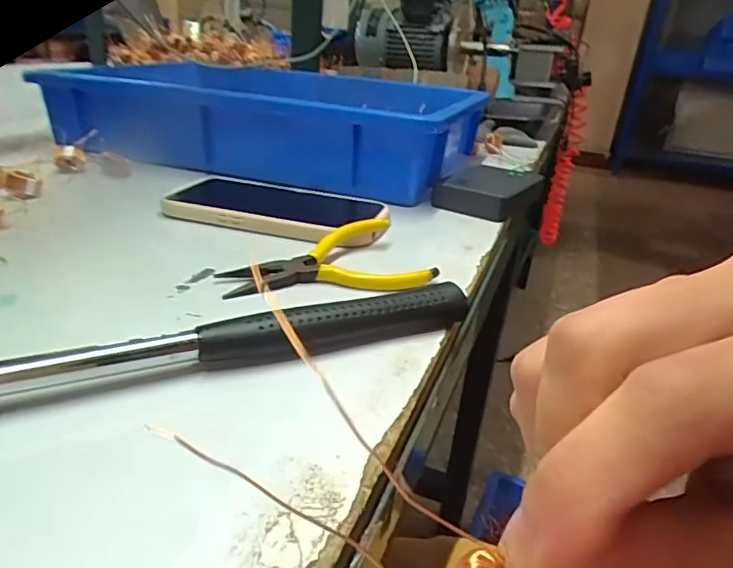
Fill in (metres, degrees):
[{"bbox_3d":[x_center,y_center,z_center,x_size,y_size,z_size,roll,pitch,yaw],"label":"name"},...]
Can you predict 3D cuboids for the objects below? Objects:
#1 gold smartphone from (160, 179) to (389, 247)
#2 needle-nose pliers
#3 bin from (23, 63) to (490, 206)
[{"bbox_3d":[-0.068,-0.059,0.405,0.164,0.014,0.084,10,26,9],"label":"gold smartphone"},{"bbox_3d":[-0.026,-0.017,0.325,0.120,0.019,0.069,-3,27,-17],"label":"needle-nose pliers"},{"bbox_3d":[-0.052,-0.181,0.579,0.321,0.074,0.312,12,26,13],"label":"bin"}]

